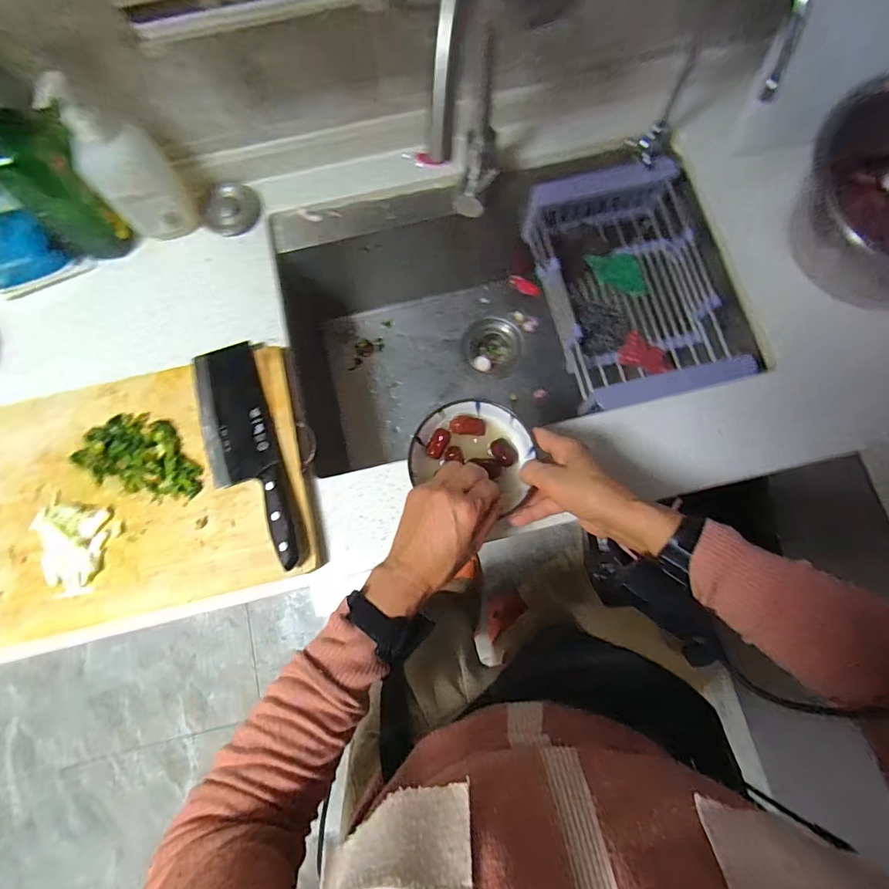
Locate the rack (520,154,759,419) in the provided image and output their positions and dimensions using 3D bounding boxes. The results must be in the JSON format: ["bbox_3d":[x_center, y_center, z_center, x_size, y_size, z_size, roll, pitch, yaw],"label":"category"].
[{"bbox_3d":[0.280,-0.243,0.694,0.231,0.088,0.352,-15,78,-2],"label":"rack"}]

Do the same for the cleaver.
[{"bbox_3d":[-0.245,0.011,0.549,0.079,0.025,0.282,-19,78,-3],"label":"cleaver"}]

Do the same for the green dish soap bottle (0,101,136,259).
[{"bbox_3d":[-0.475,-0.322,0.539,0.100,0.240,0.058,-19,78,-3],"label":"green dish soap bottle"}]

